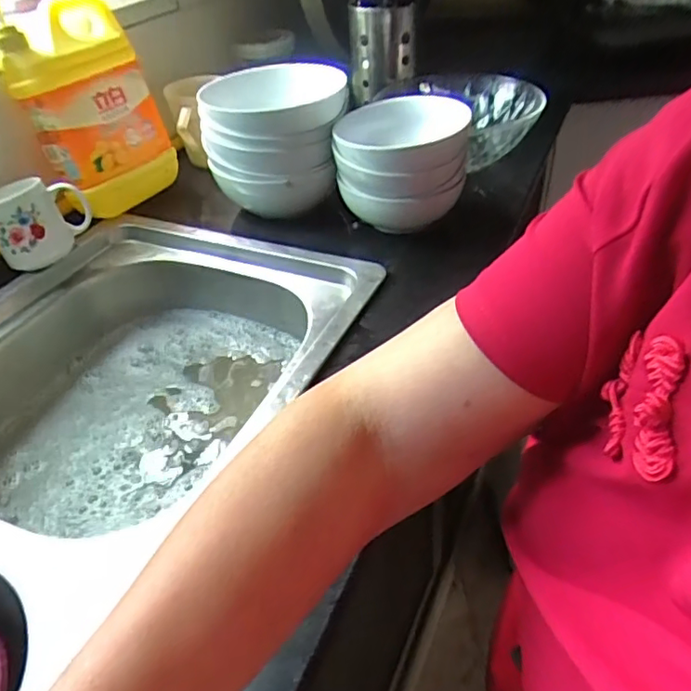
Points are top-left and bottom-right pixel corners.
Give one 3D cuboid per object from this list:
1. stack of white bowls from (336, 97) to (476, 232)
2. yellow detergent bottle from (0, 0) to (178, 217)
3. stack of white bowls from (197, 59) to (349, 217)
[{"bbox_3d":[0.062,-0.195,0.643,0.139,0.112,0.136,2,41,8],"label":"stack of white bowls"},{"bbox_3d":[-0.296,-0.279,0.691,0.088,0.209,0.148,14,44,21],"label":"yellow detergent bottle"},{"bbox_3d":[-0.083,-0.241,0.689,0.158,0.122,0.160,-11,41,-8],"label":"stack of white bowls"}]

